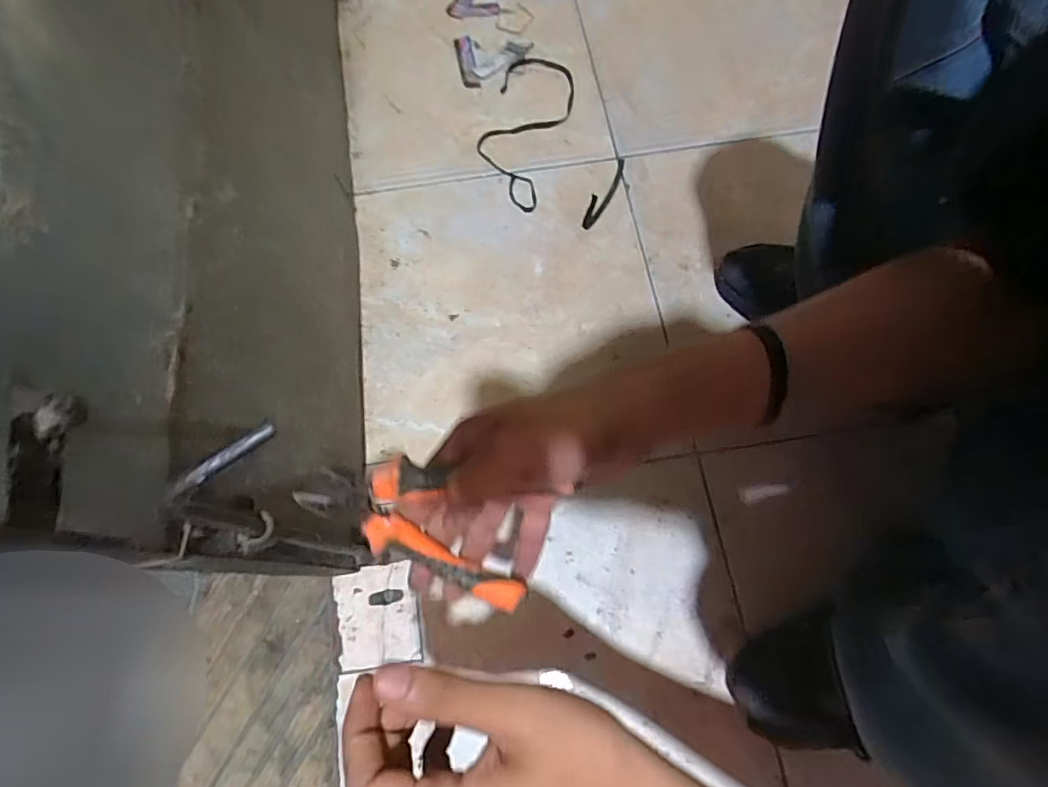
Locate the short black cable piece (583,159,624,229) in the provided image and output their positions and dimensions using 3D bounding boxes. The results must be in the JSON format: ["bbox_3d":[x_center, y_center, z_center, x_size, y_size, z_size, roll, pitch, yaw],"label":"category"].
[{"bbox_3d":[0.105,-0.263,0.695,0.014,0.051,0.116,26,73,9],"label":"short black cable piece"}]

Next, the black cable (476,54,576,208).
[{"bbox_3d":[0.001,-0.353,0.744,0.098,0.010,0.240,16,71,-1],"label":"black cable"}]

